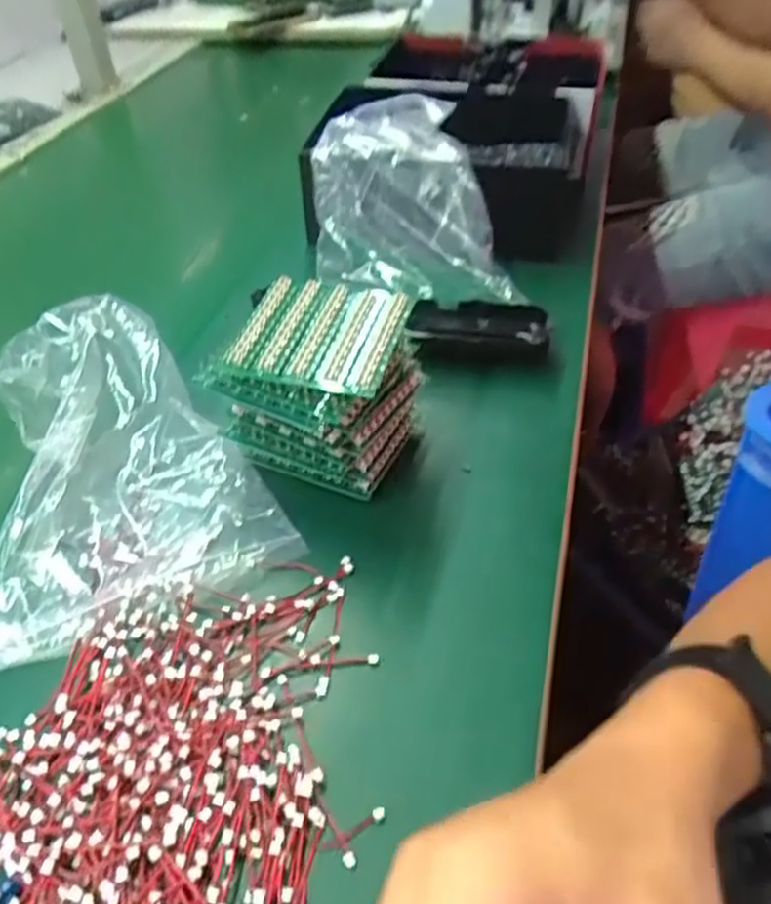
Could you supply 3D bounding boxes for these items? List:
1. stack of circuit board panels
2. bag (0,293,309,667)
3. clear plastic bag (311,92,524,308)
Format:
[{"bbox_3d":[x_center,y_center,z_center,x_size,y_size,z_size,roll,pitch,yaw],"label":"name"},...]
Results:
[{"bbox_3d":[-0.041,-0.034,0.433,0.103,0.109,0.085,14,45,16],"label":"stack of circuit board panels"},{"bbox_3d":[-0.172,-0.004,0.431,0.162,0.071,0.206,-21,46,-20],"label":"bag"},{"bbox_3d":[0.012,-0.209,0.598,0.142,0.101,0.187,-10,44,-7],"label":"clear plastic bag"}]

